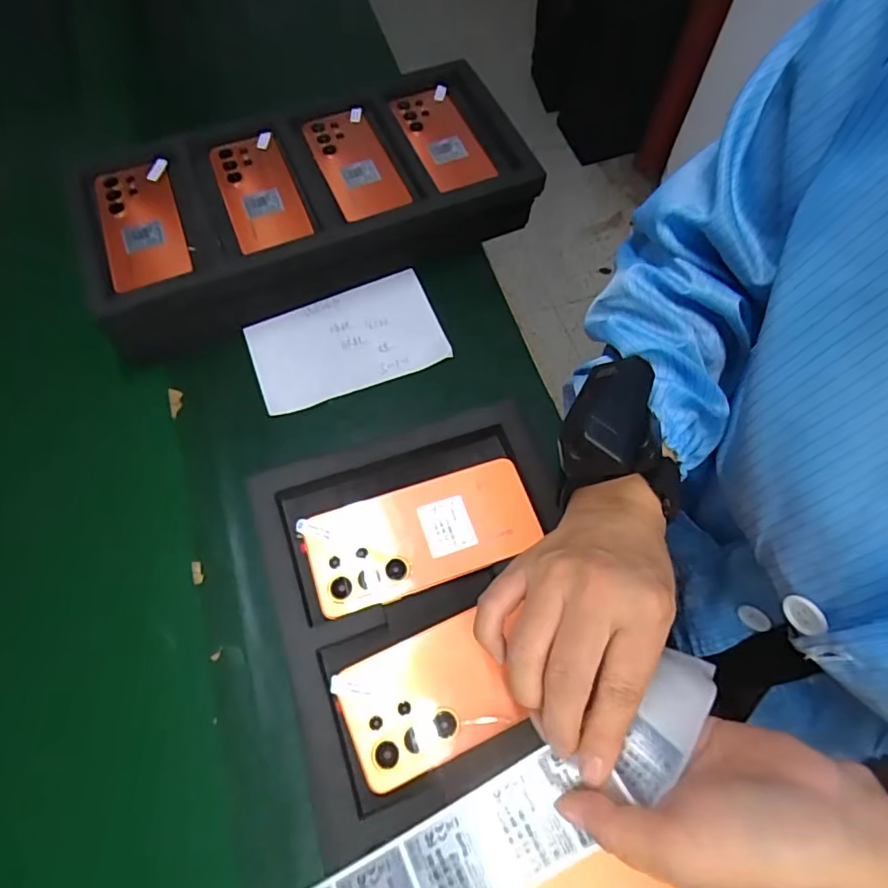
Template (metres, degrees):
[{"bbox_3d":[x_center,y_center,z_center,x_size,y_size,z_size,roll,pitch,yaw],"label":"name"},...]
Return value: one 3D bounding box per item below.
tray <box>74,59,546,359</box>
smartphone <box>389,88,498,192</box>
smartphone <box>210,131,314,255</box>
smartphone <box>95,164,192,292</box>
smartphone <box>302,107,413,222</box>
[{"bbox_3d":[-0.152,-0.275,0.636,0.474,0.101,0.217,-25,68,-10],"label":"tray"},{"bbox_3d":[0.000,-0.355,0.636,0.069,0.013,0.166,-22,68,-9],"label":"smartphone"},{"bbox_3d":[-0.200,-0.274,0.596,0.076,0.012,0.165,-20,67,-9],"label":"smartphone"},{"bbox_3d":[-0.316,-0.232,0.574,0.075,0.009,0.164,-19,67,-8],"label":"smartphone"},{"bbox_3d":[-0.101,-0.319,0.617,0.076,0.010,0.175,-23,68,-9],"label":"smartphone"}]

